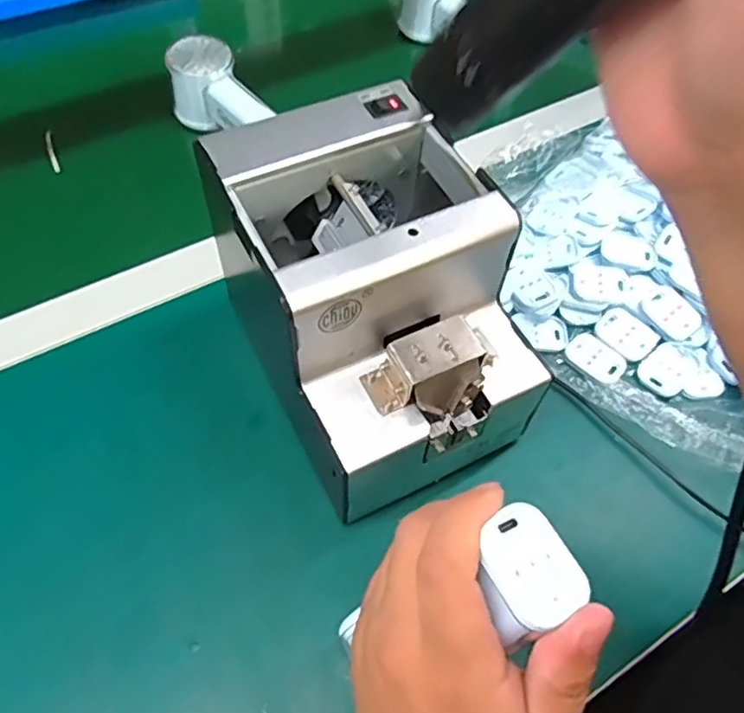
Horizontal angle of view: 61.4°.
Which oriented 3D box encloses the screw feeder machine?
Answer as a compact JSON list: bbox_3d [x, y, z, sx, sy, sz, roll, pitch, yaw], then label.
[{"bbox_3d":[0.004,-0.028,0.357,0.126,0.148,0.175,-23,59,-15],"label":"screw feeder machine"}]

